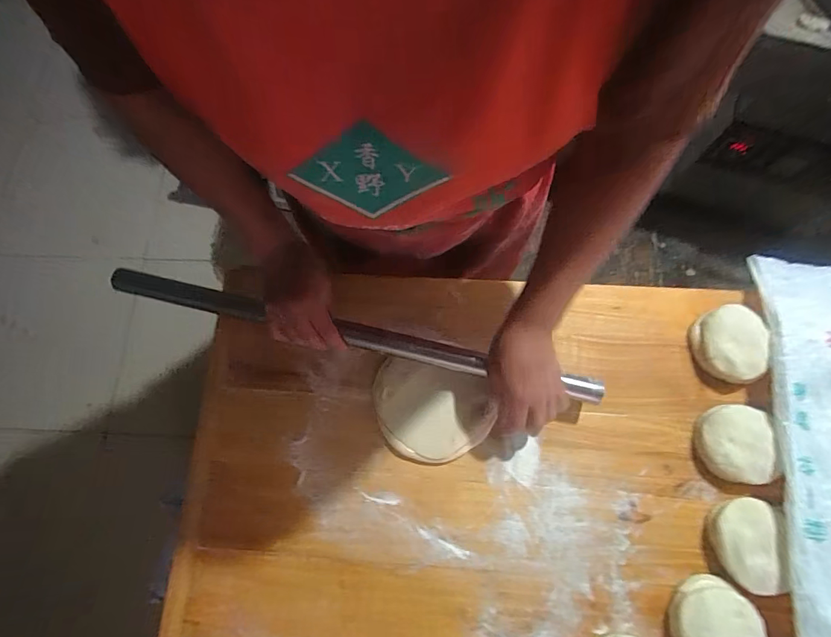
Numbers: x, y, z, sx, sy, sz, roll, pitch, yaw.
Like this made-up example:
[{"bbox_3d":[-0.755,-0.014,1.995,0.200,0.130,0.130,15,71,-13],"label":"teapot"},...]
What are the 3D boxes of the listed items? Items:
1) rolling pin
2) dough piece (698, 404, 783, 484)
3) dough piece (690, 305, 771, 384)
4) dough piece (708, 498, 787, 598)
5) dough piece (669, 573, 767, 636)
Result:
[{"bbox_3d":[-0.084,0.019,0.552,0.642,0.034,0.030,13,75,3],"label":"rolling pin"},{"bbox_3d":[0.401,0.155,0.533,0.075,0.043,0.093,4,75,3],"label":"dough piece"},{"bbox_3d":[0.415,0.030,0.564,0.081,0.036,0.101,8,75,4],"label":"dough piece"},{"bbox_3d":[0.392,0.266,0.510,0.064,0.041,0.097,10,75,5],"label":"dough piece"},{"bbox_3d":[0.344,0.356,0.486,0.093,0.040,0.092,-1,75,2],"label":"dough piece"}]

